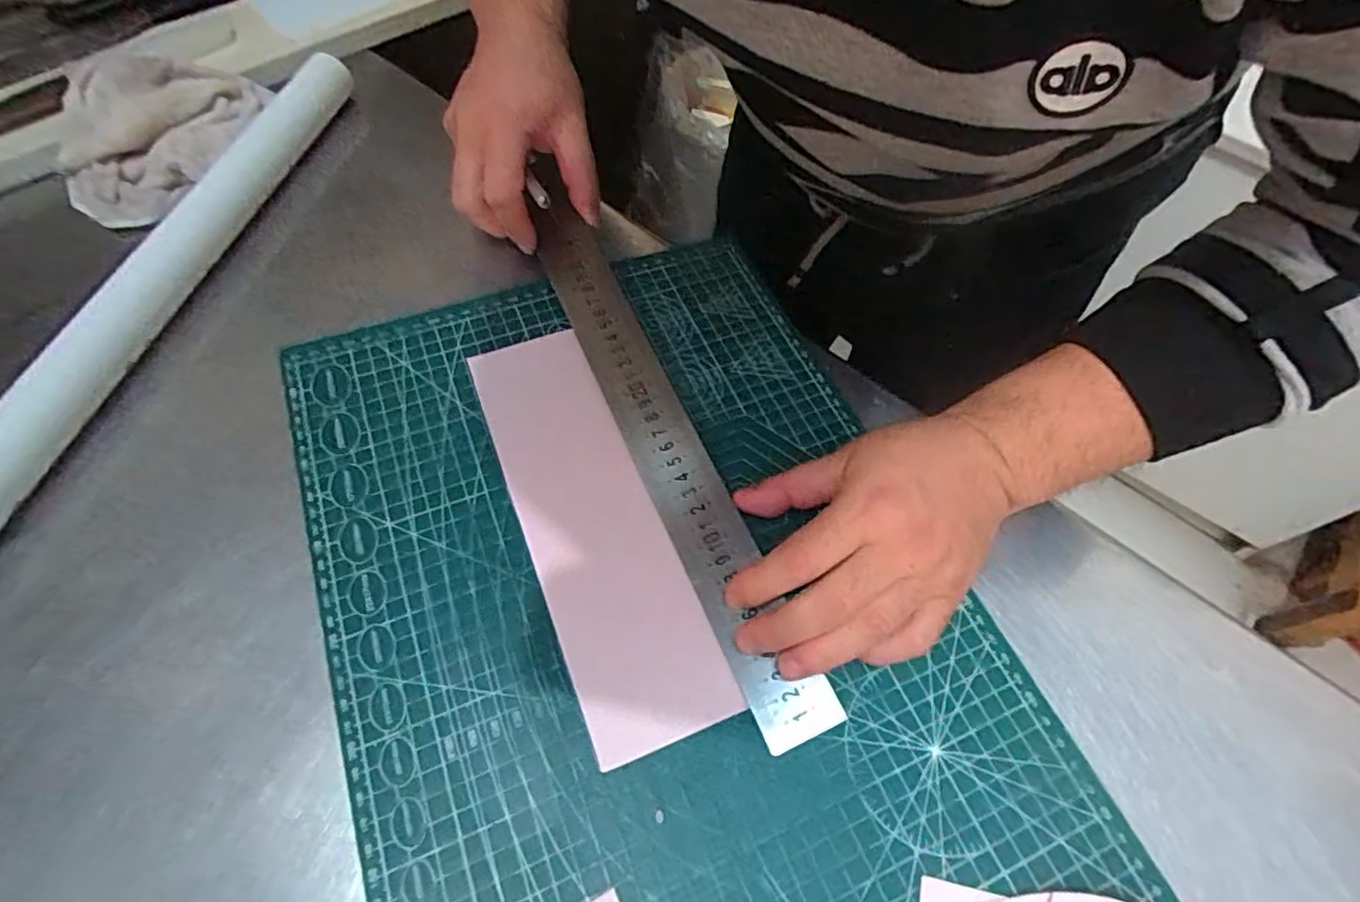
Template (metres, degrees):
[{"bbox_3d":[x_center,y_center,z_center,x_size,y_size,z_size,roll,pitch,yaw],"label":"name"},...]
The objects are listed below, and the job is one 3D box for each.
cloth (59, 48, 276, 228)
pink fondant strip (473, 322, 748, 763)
[{"bbox_3d":[-0.368,-0.222,0.439,0.116,0.038,0.143,-1,62,-4],"label":"cloth"},{"bbox_3d":[-0.050,0.032,0.332,0.067,0.009,0.235,-20,65,-13],"label":"pink fondant strip"}]

